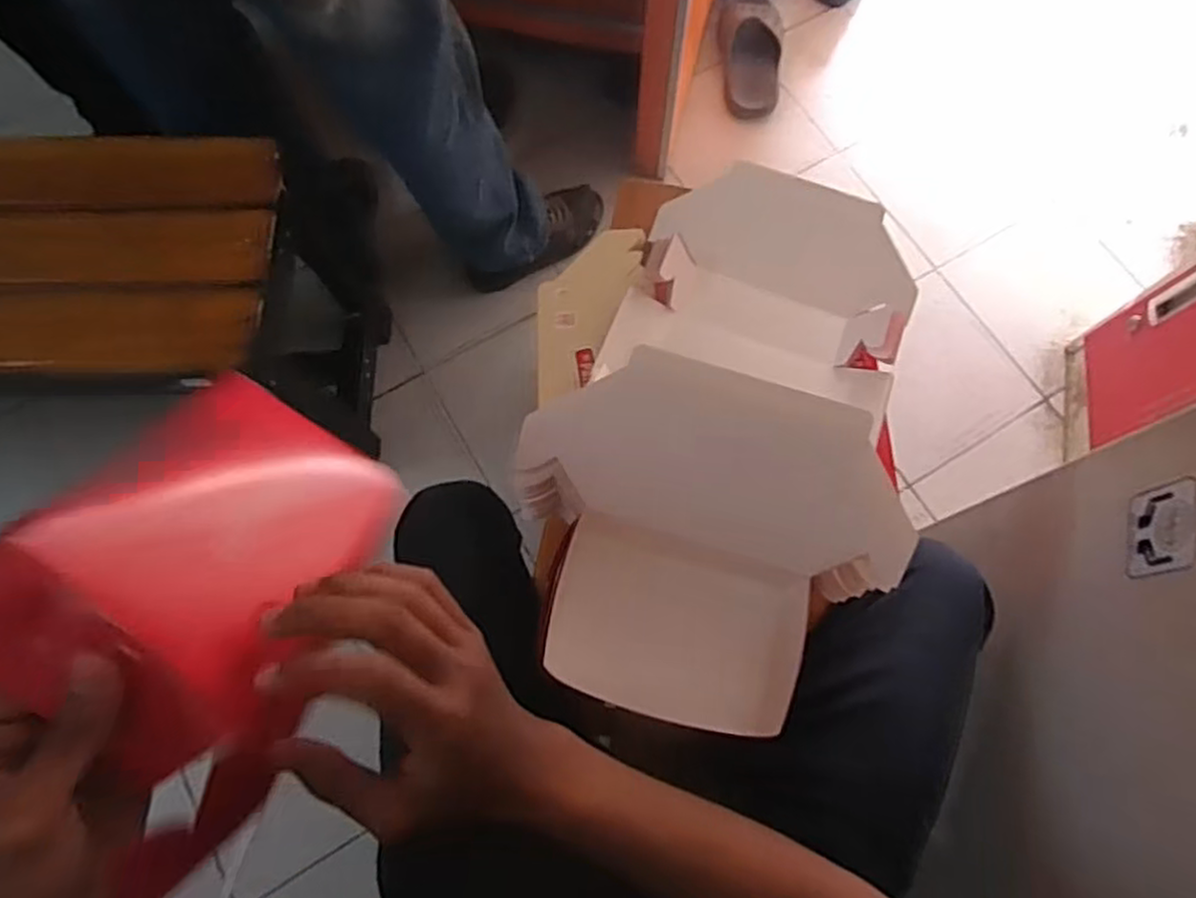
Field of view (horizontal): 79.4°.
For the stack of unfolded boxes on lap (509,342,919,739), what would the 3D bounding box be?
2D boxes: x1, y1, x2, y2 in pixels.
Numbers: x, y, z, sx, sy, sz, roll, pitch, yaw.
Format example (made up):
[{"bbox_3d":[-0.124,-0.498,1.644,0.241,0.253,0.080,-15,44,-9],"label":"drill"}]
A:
[{"bbox_3d":[0.070,0.064,0.499,0.261,0.035,0.232,19,91,3],"label":"stack of unfolded boxes on lap"}]

